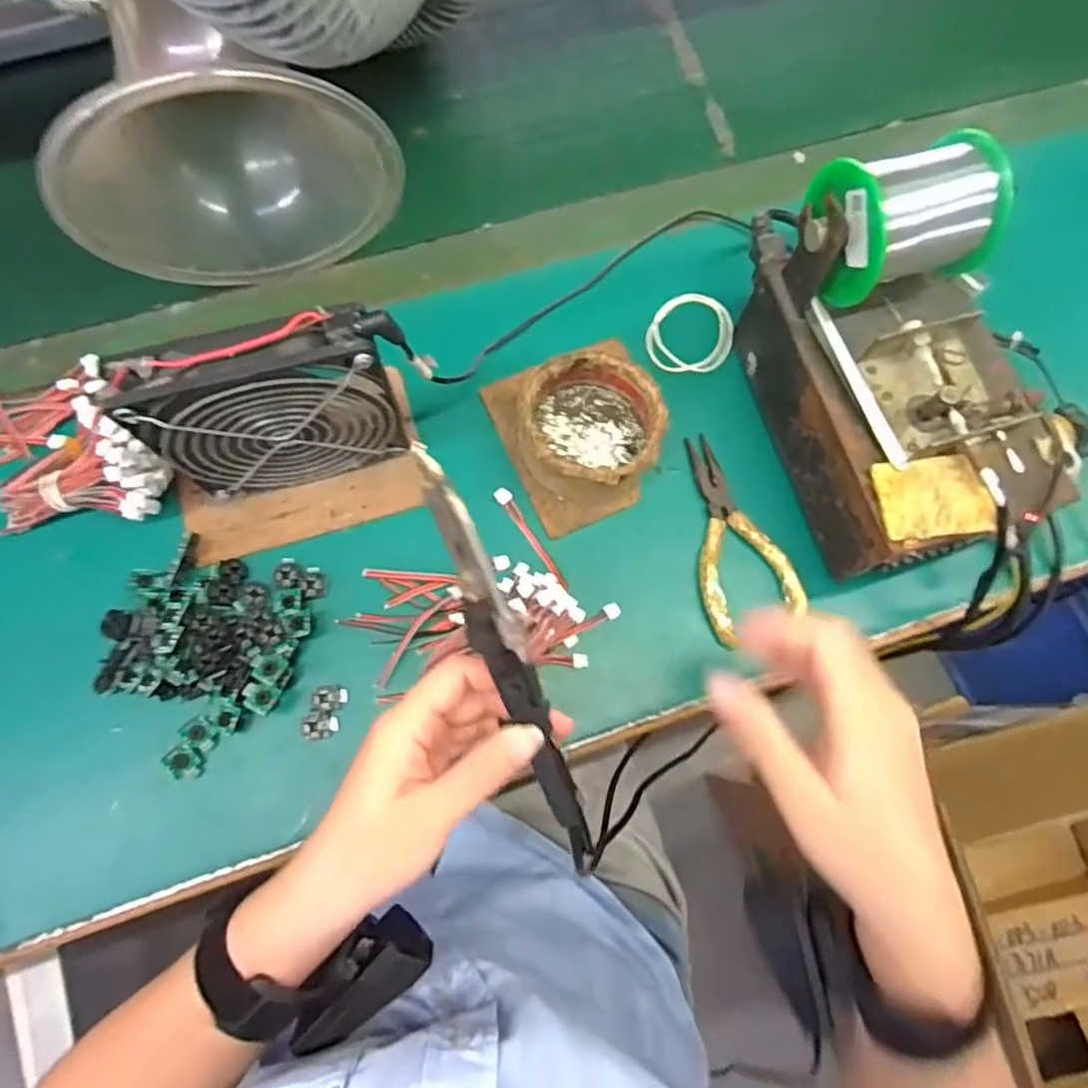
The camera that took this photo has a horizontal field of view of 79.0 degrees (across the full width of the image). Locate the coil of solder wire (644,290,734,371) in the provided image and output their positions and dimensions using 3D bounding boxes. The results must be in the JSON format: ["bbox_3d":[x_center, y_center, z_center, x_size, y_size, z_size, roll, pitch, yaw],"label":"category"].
[{"bbox_3d":[0.099,-0.142,0.444,0.055,0.004,0.063,16,75,2],"label":"coil of solder wire"}]

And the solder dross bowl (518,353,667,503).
[{"bbox_3d":[0.027,-0.068,0.400,0.081,0.043,0.086,1,75,-2],"label":"solder dross bowl"}]

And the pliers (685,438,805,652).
[{"bbox_3d":[0.111,-0.007,0.402,0.060,0.011,0.127,-17,77,-6],"label":"pliers"}]

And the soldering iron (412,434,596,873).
[{"bbox_3d":[-0.011,0.062,0.282,0.019,0.015,0.219,-22,112,-7],"label":"soldering iron"}]

